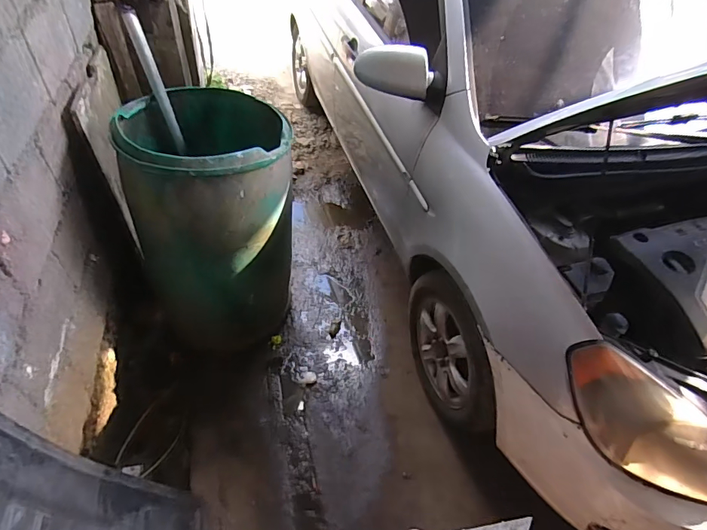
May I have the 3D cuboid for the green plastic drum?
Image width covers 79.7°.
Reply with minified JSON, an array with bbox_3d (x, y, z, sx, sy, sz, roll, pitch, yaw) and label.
[{"bbox_3d":[-0.508,-0.169,1.659,0.549,0.829,0.629,-3,45,-8],"label":"green plastic drum"}]

